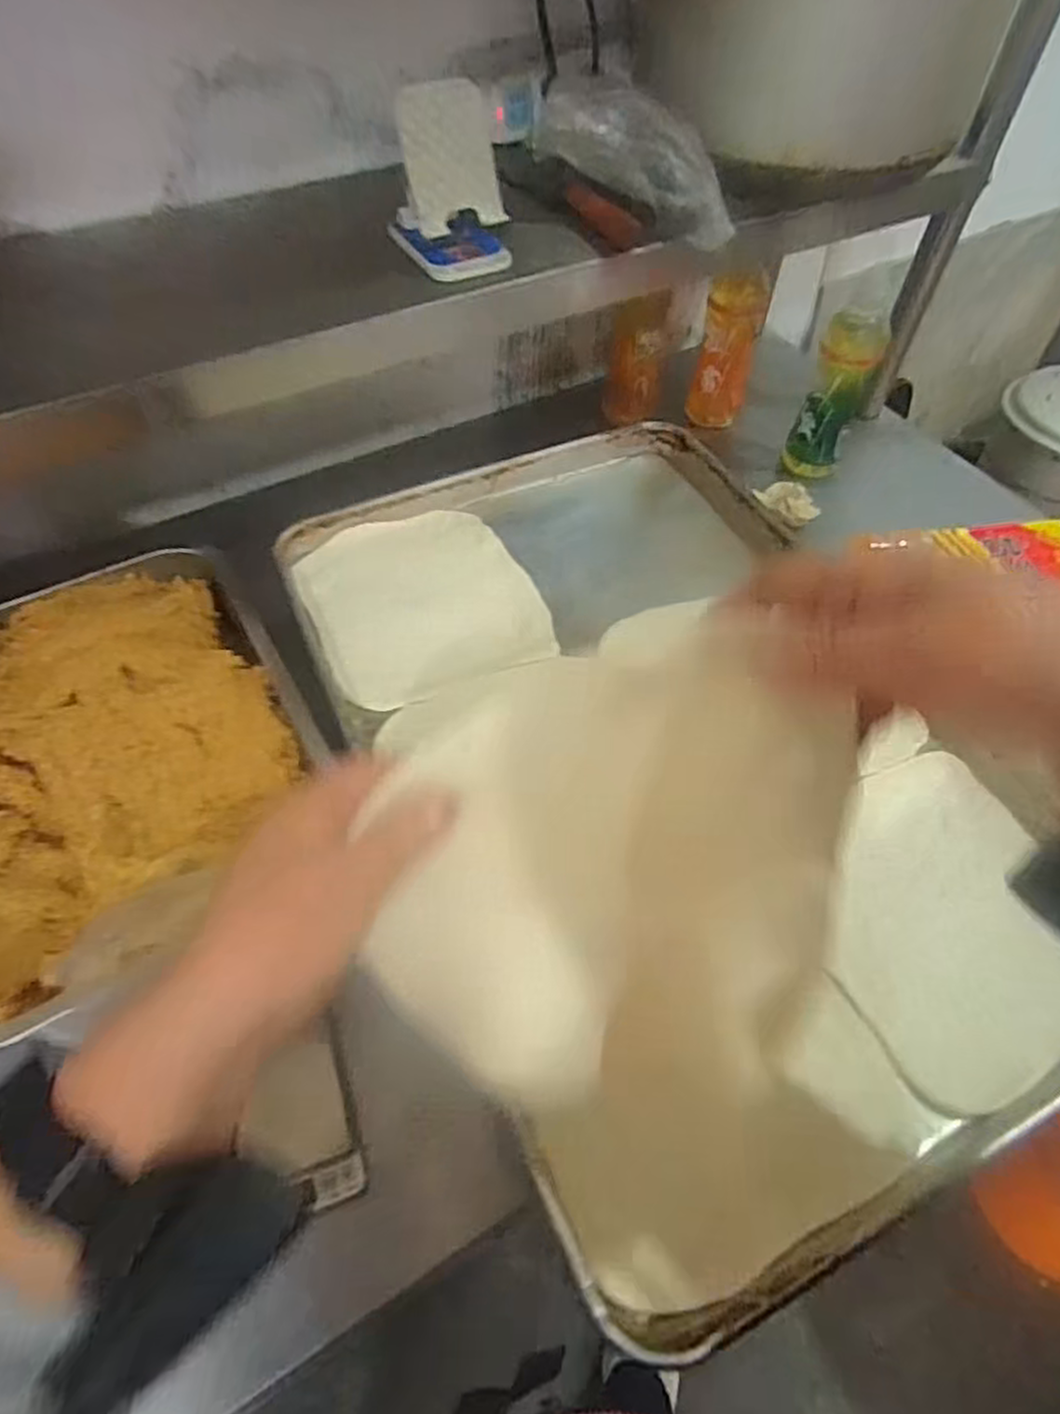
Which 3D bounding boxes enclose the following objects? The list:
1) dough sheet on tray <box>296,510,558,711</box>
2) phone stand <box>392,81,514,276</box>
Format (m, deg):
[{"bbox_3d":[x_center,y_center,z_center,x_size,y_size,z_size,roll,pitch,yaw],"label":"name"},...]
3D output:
[{"bbox_3d":[-0.090,-0.089,0.615,0.172,0.015,0.179,-21,57,-15],"label":"dough sheet on tray"},{"bbox_3d":[-0.070,-0.425,0.596,0.076,0.109,0.112,-19,57,-14],"label":"phone stand"}]

